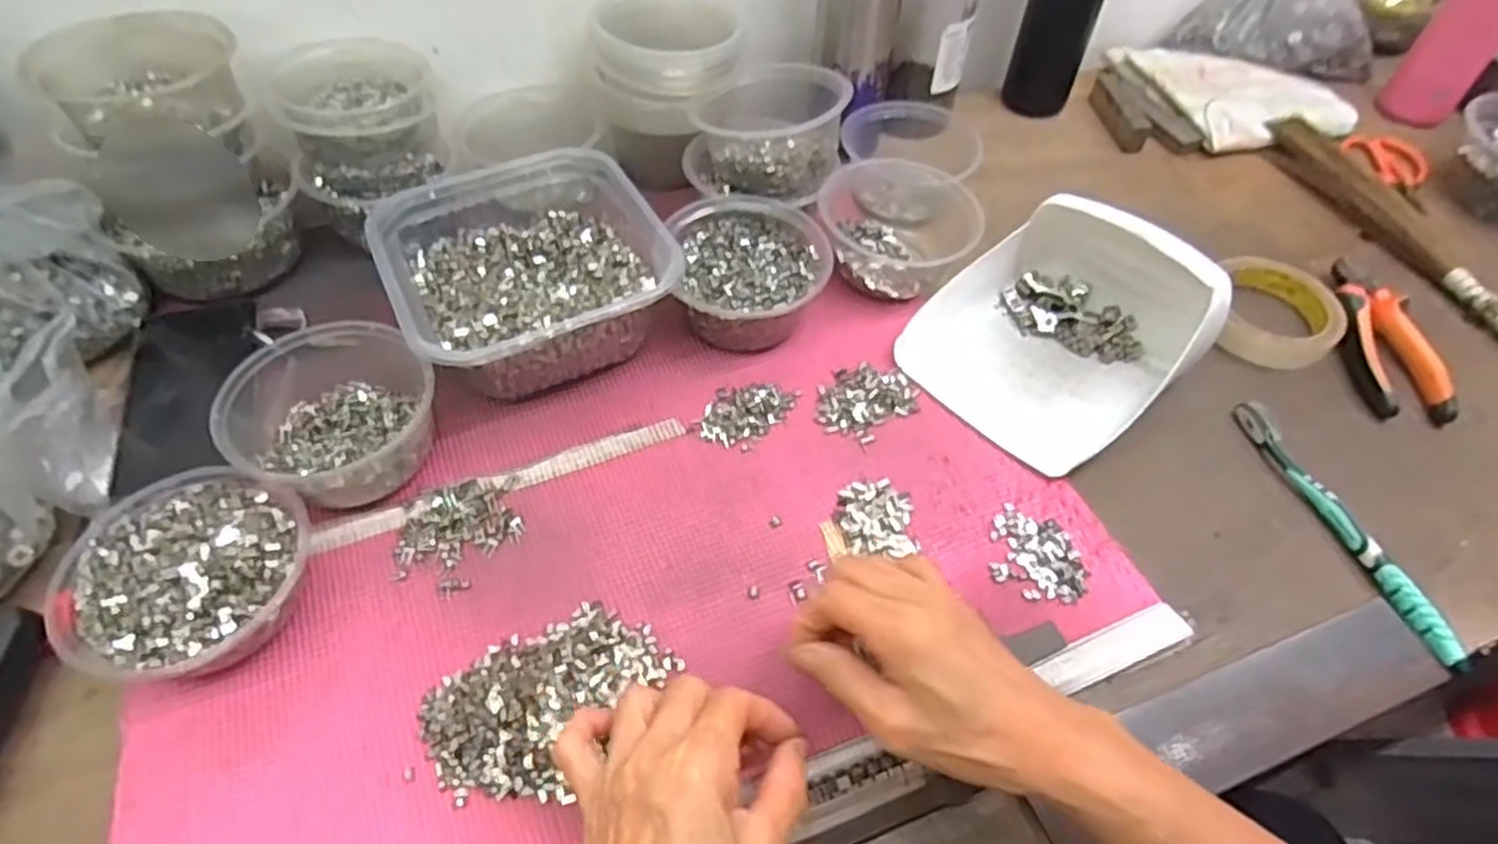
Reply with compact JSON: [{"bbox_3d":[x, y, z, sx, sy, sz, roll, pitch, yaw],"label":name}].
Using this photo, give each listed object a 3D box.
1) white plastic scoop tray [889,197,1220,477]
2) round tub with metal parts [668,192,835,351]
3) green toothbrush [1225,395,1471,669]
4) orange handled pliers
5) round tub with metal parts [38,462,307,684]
[{"bbox_3d":[0.210,-0.073,0.518,0.176,0.082,0.153,-35,62,-25],"label":"white plastic scoop tray"},{"bbox_3d":[0.000,-0.104,0.549,0.101,0.056,0.110,1,53,-1],"label":"round tub with metal parts"},{"bbox_3d":[0.359,0.060,0.470,0.016,0.020,0.185,-10,54,-9],"label":"green toothbrush"},{"bbox_3d":[0.455,-0.067,0.566,0.057,0.024,0.151,6,53,3],"label":"orange handled pliers"},{"bbox_3d":[-0.291,0.080,0.405,0.117,0.043,0.108,1,53,-1],"label":"round tub with metal parts"}]

